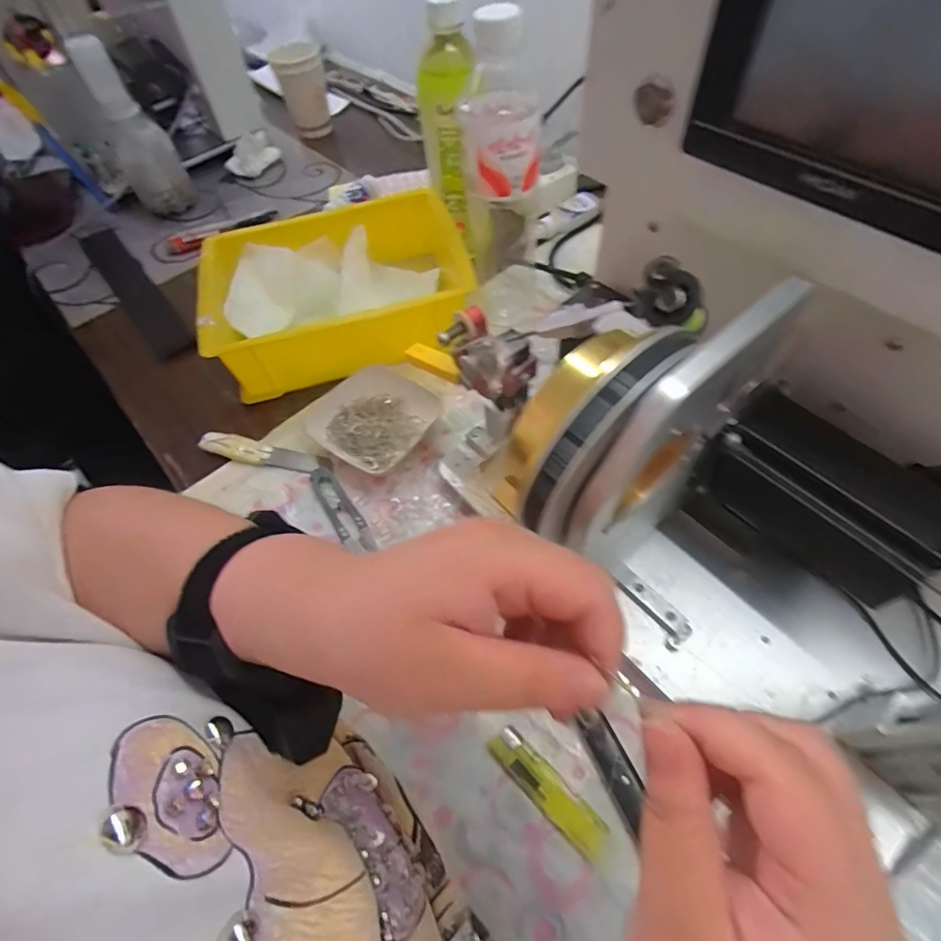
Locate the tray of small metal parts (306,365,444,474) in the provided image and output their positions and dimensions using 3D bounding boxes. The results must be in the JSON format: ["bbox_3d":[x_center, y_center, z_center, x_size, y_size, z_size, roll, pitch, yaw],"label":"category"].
[{"bbox_3d":[-0.087,-0.049,0.449,0.108,0.017,0.100,31,66,22],"label":"tray of small metal parts"}]

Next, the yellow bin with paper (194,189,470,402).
[{"bbox_3d":[-0.127,-0.181,0.499,0.247,0.071,0.179,-19,58,-7],"label":"yellow bin with paper"}]

